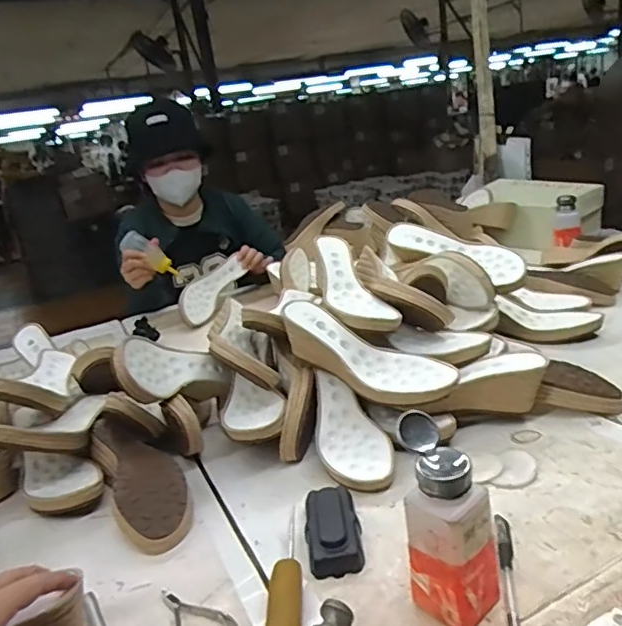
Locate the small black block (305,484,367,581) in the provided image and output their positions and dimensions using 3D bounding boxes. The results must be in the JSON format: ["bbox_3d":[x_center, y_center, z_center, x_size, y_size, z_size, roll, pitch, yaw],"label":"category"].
[{"bbox_3d":[0.022,0.210,0.560,0.051,0.022,0.107,-6,22,1],"label":"small black block"}]

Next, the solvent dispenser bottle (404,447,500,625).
[{"bbox_3d":[0.107,0.175,0.443,0.048,0.137,0.057,-25,26,-37],"label":"solvent dispenser bottle"}]

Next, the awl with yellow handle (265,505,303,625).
[{"bbox_3d":[-0.022,0.235,0.501,0.029,0.027,0.187,-6,22,1],"label":"awl with yellow handle"}]

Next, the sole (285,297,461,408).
[{"bbox_3d":[0.059,0.061,0.715,0.230,0.068,0.075,25,33,19],"label":"sole"}]

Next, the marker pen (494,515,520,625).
[{"bbox_3d":[0.165,0.220,0.475,0.013,0.008,0.147,-1,23,13],"label":"marker pen"}]

